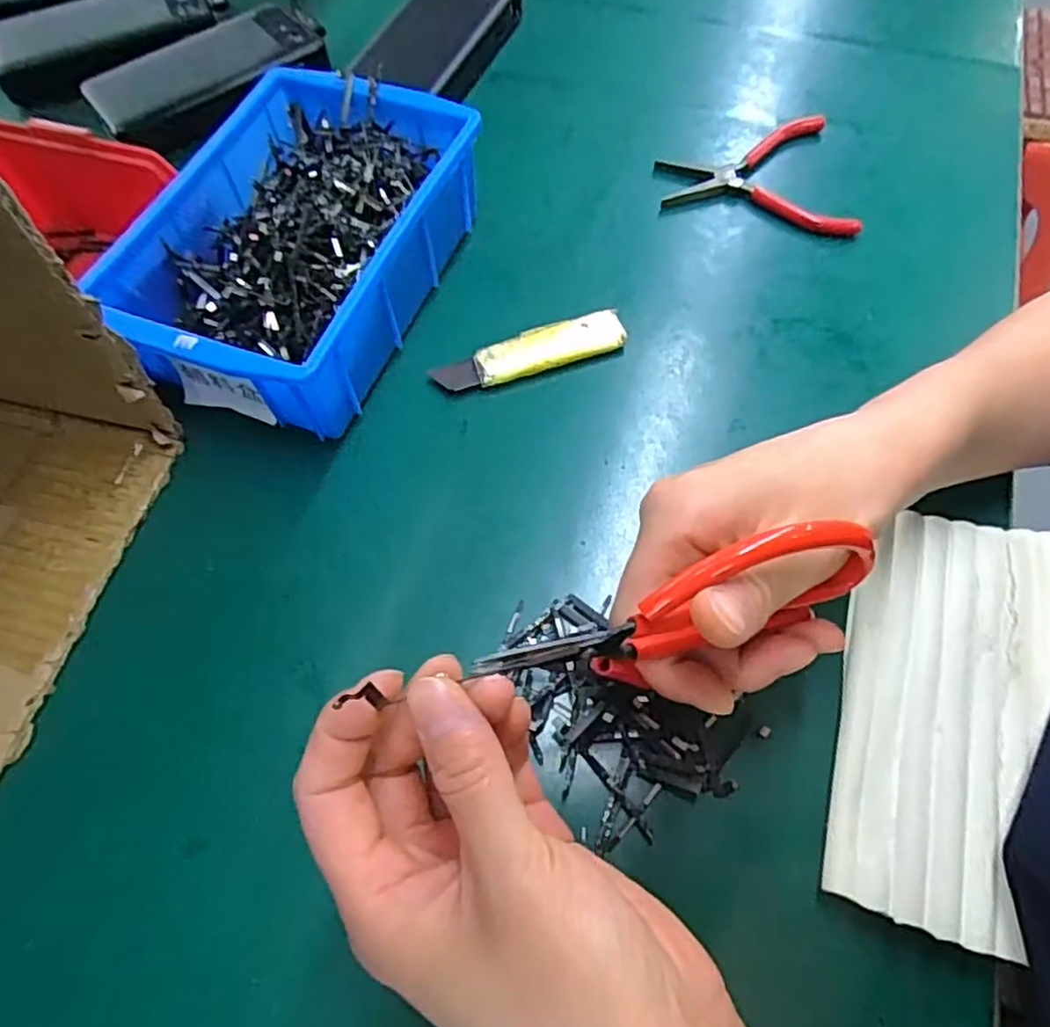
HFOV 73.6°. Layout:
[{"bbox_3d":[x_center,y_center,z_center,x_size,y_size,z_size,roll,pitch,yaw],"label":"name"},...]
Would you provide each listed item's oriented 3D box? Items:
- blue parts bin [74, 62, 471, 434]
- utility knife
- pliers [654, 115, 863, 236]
[{"bbox_3d":[-0.124,-0.147,0.382,0.141,0.062,0.200,20,65,11],"label":"blue parts bin"},{"bbox_3d":[0.003,-0.088,0.382,0.105,0.009,0.026,-17,64,-8],"label":"utility knife"},{"bbox_3d":[0.140,-0.209,0.439,0.111,0.008,0.104,-3,63,-1],"label":"pliers"}]

